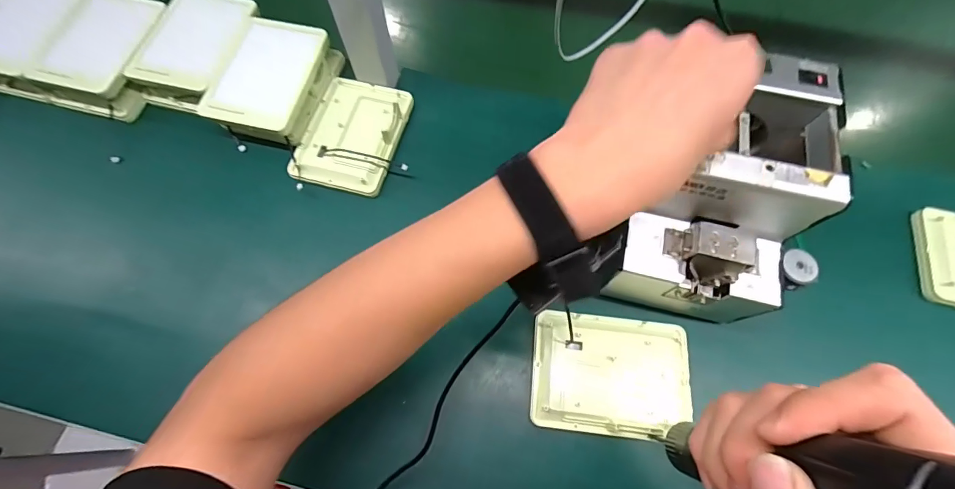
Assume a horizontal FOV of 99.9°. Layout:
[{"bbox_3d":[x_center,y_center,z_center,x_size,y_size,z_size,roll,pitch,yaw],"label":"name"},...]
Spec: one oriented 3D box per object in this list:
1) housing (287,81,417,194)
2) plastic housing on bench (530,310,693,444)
[{"bbox_3d":[-0.136,-0.121,0.444,0.101,0.025,0.134,12,67,5],"label":"housing"},{"bbox_3d":[0.116,0.111,0.348,0.133,0.012,0.099,7,67,3],"label":"plastic housing on bench"}]

